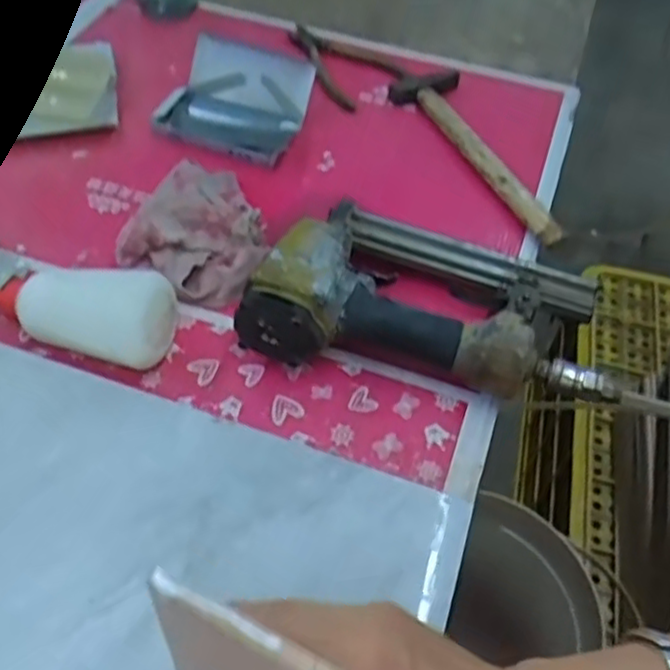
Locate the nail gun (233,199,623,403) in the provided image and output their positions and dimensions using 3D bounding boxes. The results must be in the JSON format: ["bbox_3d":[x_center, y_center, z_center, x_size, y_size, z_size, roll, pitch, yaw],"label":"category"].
[{"bbox_3d":[0.070,-0.030,0.516,0.245,0.064,0.156,12,51,5],"label":"nail gun"}]

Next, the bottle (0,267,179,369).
[{"bbox_3d":[-0.188,-0.024,0.496,0.162,0.051,0.064,19,51,11],"label":"bottle"}]

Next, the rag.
[{"bbox_3d":[-0.113,-0.089,0.569,0.109,0.037,0.148,-1,51,-6],"label":"rag"}]

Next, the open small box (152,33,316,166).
[{"bbox_3d":[-0.095,-0.222,0.666,0.128,0.053,0.111,15,51,8],"label":"open small box"}]

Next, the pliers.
[{"bbox_3d":[-0.004,-0.287,0.751,0.072,0.021,0.136,-33,60,-28],"label":"pliers"}]

